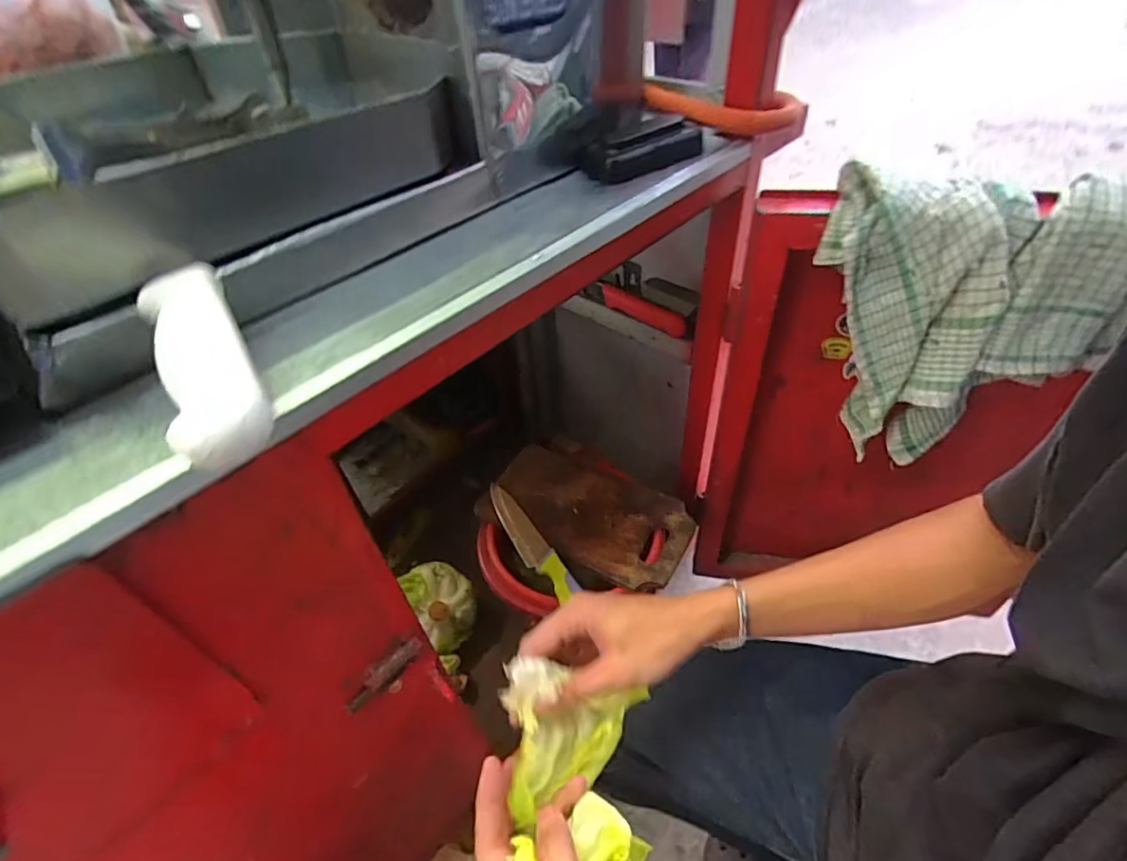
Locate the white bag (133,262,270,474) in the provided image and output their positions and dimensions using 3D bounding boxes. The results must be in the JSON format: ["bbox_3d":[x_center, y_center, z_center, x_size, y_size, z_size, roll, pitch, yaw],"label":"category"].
[{"bbox_3d":[-0.161,-0.035,0.242,0.036,0.024,0.136,-29,50,-20],"label":"white bag"}]

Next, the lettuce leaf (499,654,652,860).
[{"bbox_3d":[0.004,0.233,0.353,0.096,0.075,0.140,-3,42,3],"label":"lettuce leaf"}]

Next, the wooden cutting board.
[{"bbox_3d":[0.033,0.109,0.742,0.272,0.029,0.146,21,52,24],"label":"wooden cutting board"}]

